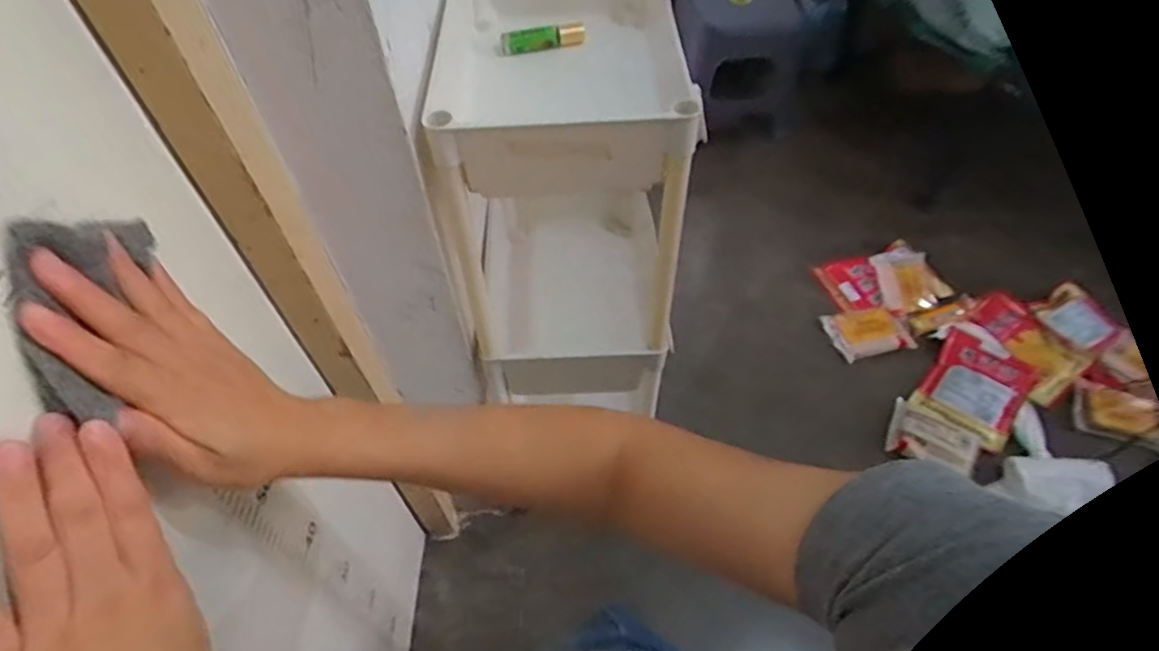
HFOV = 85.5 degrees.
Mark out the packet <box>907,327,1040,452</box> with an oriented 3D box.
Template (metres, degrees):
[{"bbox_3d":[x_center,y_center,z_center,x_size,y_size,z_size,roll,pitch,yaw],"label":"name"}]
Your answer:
[{"bbox_3d":[0.721,0.110,1.137,0.157,0.048,0.210,35,61,23],"label":"packet"}]

